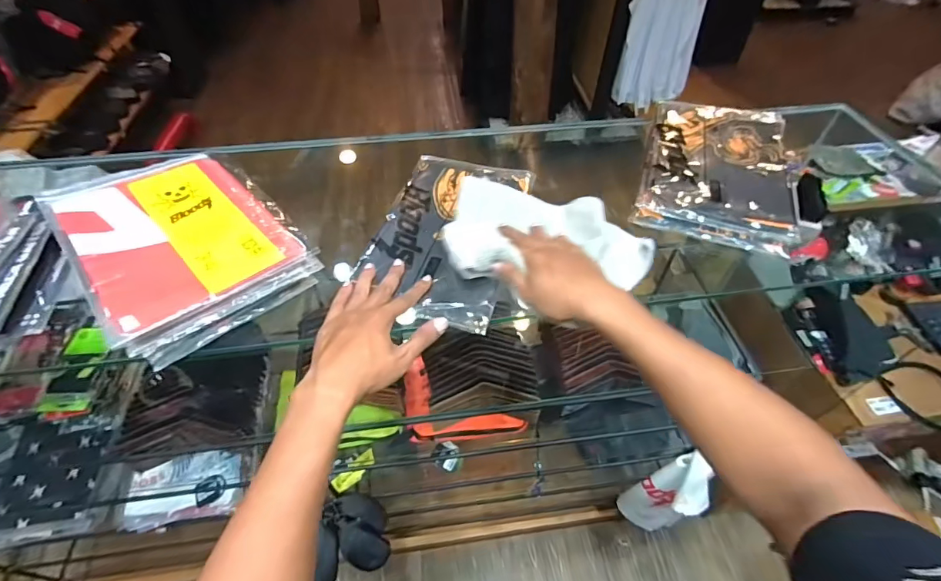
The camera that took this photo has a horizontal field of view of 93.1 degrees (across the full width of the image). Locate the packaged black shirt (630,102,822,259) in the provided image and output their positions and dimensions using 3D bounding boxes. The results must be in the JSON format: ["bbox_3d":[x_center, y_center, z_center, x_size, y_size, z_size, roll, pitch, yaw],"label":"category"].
[{"bbox_3d":[0.375,-0.189,0.669,0.212,0.034,0.316,16,52,12],"label":"packaged black shirt"}]

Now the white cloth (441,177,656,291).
[{"bbox_3d":[0.099,-0.088,0.568,0.254,0.049,0.197,1,50,1],"label":"white cloth"}]

